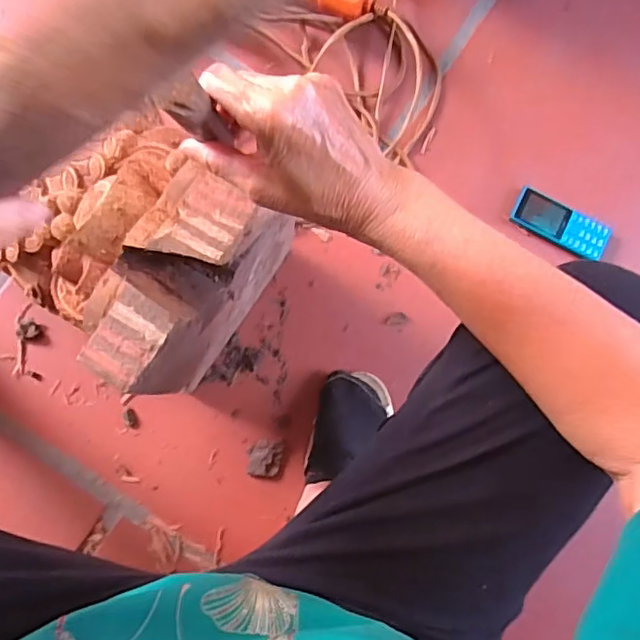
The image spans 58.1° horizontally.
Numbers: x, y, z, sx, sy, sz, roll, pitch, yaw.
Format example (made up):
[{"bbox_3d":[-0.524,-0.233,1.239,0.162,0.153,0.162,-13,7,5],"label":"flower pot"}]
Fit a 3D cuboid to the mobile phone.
[{"bbox_3d":[0.304,-0.119,0.727,0.123,0.012,0.050,30,83,0],"label":"mobile phone"}]

